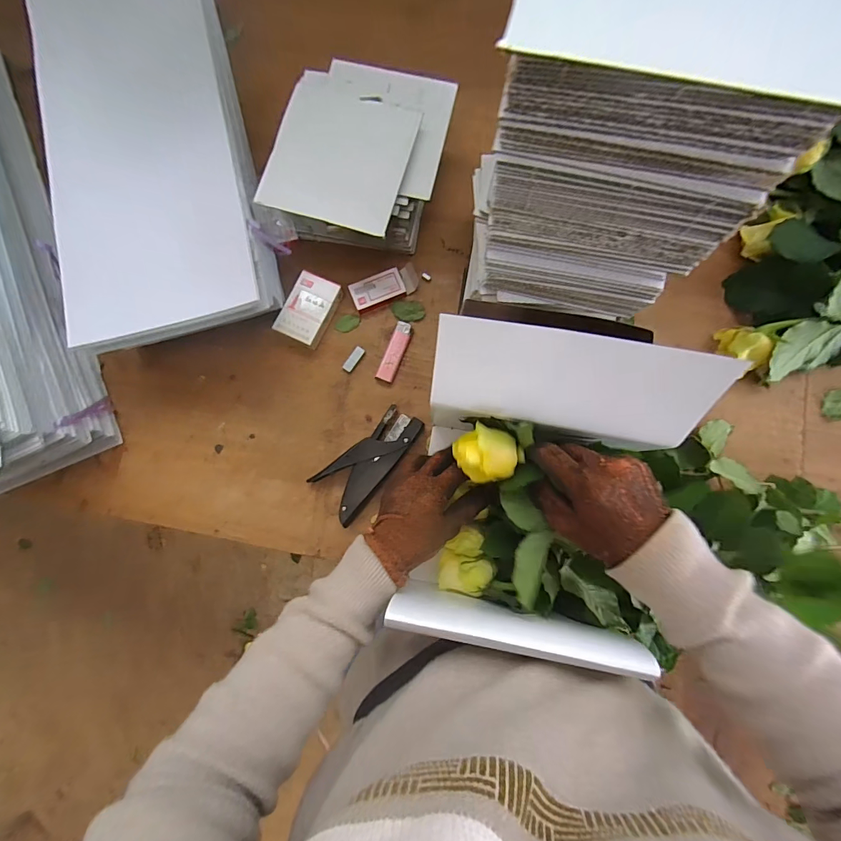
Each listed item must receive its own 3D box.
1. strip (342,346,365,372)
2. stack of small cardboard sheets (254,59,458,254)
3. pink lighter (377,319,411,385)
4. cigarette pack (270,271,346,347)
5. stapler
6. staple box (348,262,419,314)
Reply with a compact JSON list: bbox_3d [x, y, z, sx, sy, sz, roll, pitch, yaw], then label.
[{"bbox_3d":[-0.086,-0.079,0.515,0.013,0.005,0.035,34,85,6],"label":"strip"},{"bbox_3d":[-0.072,-0.313,0.502,0.189,0.093,0.232,15,83,4],"label":"stack of small cardboard sheets"},{"bbox_3d":[-0.033,-0.088,0.512,0.023,0.009,0.080,21,84,4],"label":"pink lighter"},{"bbox_3d":[-0.144,-0.142,0.513,0.053,0.023,0.087,26,84,5],"label":"cigarette pack"},{"bbox_3d":[-0.062,0.047,0.487,0.067,0.026,0.145,42,86,6],"label":"stapler"},{"bbox_3d":[-0.046,-0.174,0.519,0.088,0.014,0.035,-22,83,-1],"label":"staple box"}]

